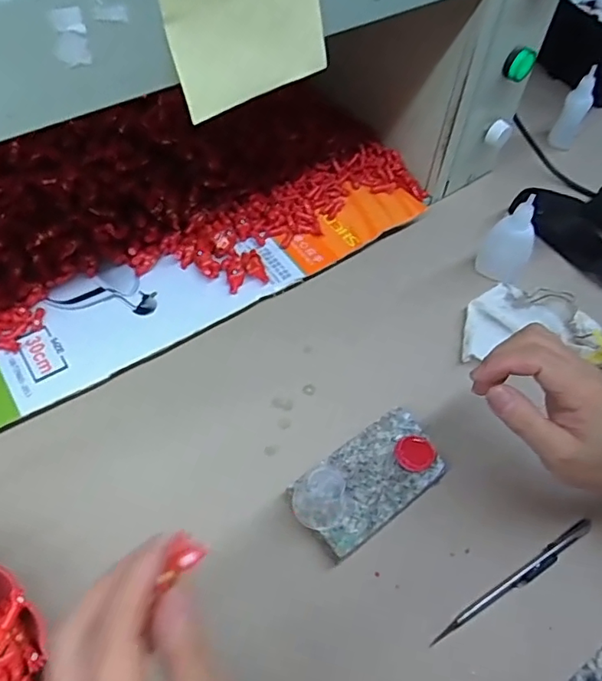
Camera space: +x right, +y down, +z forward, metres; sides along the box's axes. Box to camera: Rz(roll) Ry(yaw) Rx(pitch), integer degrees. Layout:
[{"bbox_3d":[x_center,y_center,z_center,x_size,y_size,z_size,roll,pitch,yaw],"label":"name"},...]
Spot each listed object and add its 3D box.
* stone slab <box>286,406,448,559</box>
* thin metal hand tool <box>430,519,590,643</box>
[{"bbox_3d":[0.052,0.103,0.406,0.110,0.026,0.060,-31,62,-24],"label":"stone slab"},{"bbox_3d":[0.147,0.160,0.372,0.140,0.006,0.011,-28,44,-18],"label":"thin metal hand tool"}]

